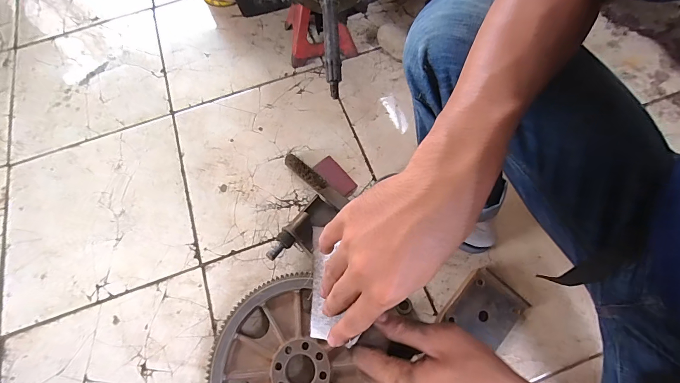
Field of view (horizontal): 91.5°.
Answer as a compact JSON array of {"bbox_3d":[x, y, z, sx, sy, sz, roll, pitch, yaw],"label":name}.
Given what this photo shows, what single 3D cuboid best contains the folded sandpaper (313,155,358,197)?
[{"bbox_3d":[-0.010,-0.034,0.754,0.049,0.009,0.107,-39,74,-13],"label":"folded sandpaper"}]

